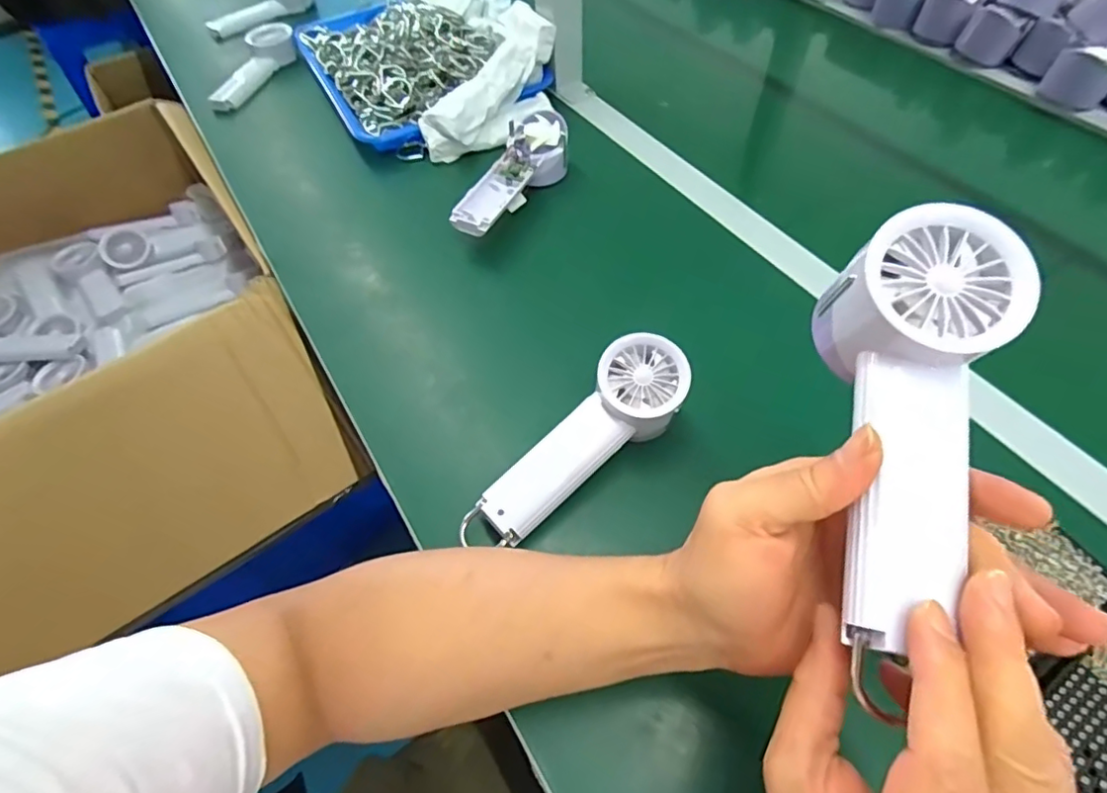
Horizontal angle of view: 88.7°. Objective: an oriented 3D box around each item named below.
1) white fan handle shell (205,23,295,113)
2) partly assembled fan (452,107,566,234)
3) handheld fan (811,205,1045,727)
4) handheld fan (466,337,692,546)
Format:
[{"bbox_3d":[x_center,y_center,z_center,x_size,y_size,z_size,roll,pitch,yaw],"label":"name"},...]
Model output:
[{"bbox_3d":[-0.411,-0.445,0.765,0.065,0.035,0.172,16,59,14],"label":"white fan handle shell"},{"bbox_3d":[-0.038,-0.220,0.578,0.063,0.050,0.171,16,59,14],"label":"partly assembled fan"},{"bbox_3d":[0.139,0.021,0.233,0.063,0.047,0.184,12,81,11],"label":"handheld fan"},{"bbox_3d":[0.025,0.036,0.403,0.181,0.059,0.059,-44,63,-6],"label":"handheld fan"}]

